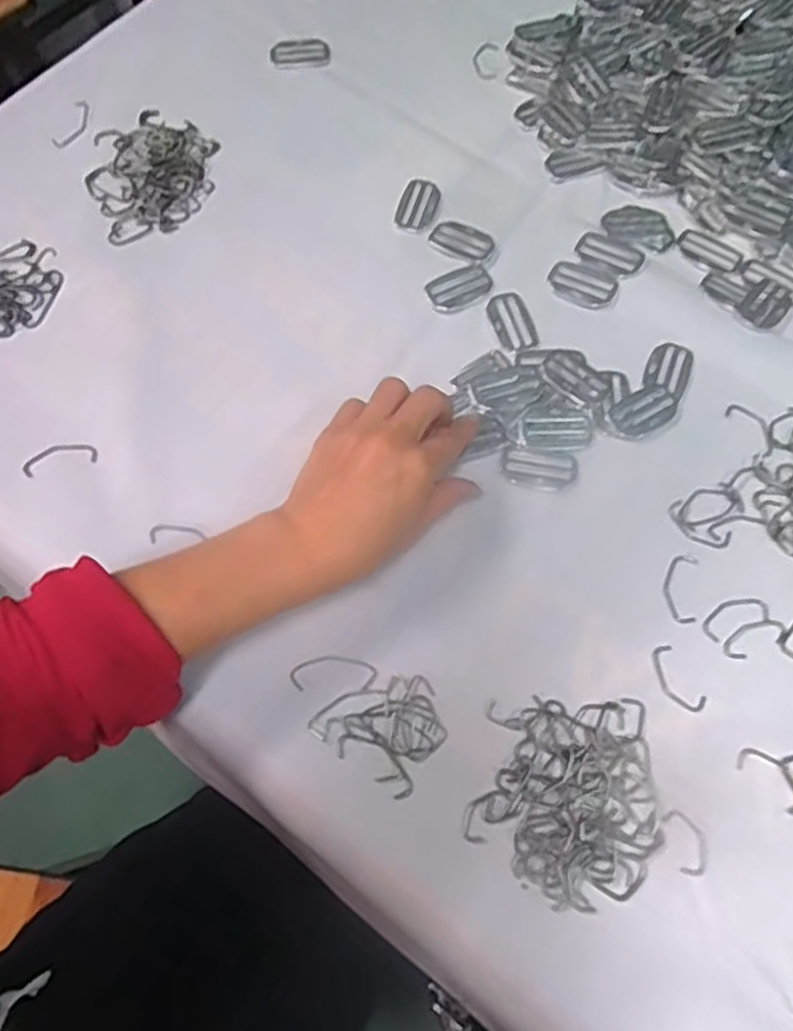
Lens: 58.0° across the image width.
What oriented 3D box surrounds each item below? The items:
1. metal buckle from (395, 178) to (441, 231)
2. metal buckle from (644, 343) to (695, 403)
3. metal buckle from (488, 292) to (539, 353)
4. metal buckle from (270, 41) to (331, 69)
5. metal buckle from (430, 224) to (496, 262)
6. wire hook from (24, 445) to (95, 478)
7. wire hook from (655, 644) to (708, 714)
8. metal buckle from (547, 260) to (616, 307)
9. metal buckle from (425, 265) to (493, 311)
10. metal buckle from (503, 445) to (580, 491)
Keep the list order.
[{"bbox_3d":[0.016,-0.223,0.512,0.025,0.004,0.045,19,70,8],"label":"metal buckle"},{"bbox_3d":[0.176,-0.094,0.462,0.027,0.004,0.039,21,70,8],"label":"metal buckle"},{"bbox_3d":[0.077,-0.128,0.475,0.026,0.004,0.046,-18,69,-7],"label":"metal buckle"},{"bbox_3d":[-0.076,-0.366,0.568,0.047,0.004,0.024,-3,68,-1],"label":"metal buckle"},{"bbox_3d":[0.047,-0.192,0.499,0.045,0.005,0.026,30,72,12],"label":"metal buckle"},{"bbox_3d":[-0.205,-0.036,0.436,0.042,0.004,0.017,-16,69,-6],"label":"wire hook"},{"bbox_3d":[0.153,0.090,0.390,0.017,0.004,0.038,-27,71,-10],"label":"wire hook"},{"bbox_3d":[0.125,-0.156,0.483,0.044,0.004,0.029,28,71,11],"label":"metal buckle"},{"bbox_3d":[0.043,-0.154,0.483,0.045,0.004,0.026,-23,70,-9],"label":"metal buckle"},{"bbox_3d":[0.088,-0.028,0.435,0.045,0.004,0.025,11,69,5],"label":"metal buckle"}]

